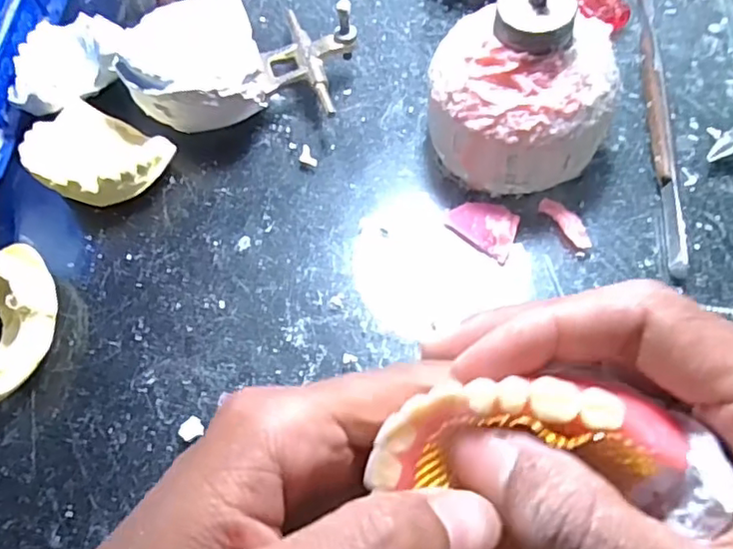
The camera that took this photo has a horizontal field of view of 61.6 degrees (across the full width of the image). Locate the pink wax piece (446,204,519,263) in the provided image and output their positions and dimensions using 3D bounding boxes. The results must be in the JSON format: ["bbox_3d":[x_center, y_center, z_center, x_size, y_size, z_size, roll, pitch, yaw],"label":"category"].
[{"bbox_3d":[0.049,-0.021,0.253,0.028,0.004,0.019,37,86,14],"label":"pink wax piece"}]

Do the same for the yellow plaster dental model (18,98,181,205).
[{"bbox_3d":[-0.119,-0.051,0.269,0.057,0.029,0.045,29,69,17],"label":"yellow plaster dental model"}]

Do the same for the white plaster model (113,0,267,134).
[{"bbox_3d":[-0.077,-0.091,0.279,0.057,0.041,0.060,-2,63,3],"label":"white plaster model"}]

